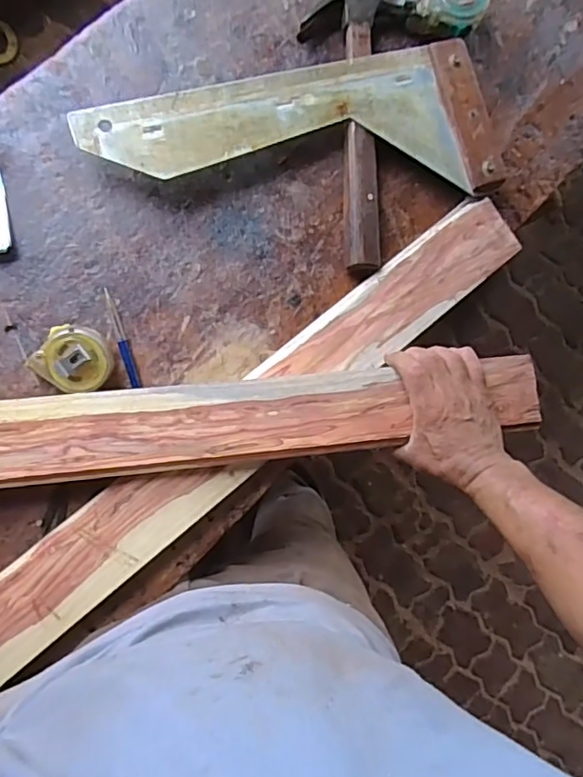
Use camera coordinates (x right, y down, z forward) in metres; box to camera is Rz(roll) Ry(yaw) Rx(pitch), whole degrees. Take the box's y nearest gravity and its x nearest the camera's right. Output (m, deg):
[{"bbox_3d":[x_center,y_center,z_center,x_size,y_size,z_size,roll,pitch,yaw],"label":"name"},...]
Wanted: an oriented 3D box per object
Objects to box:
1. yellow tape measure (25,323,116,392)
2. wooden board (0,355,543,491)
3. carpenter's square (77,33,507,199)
[{"bbox_3d":[-0.211,-0.029,0.553,0.066,0.042,0.063,29,83,-7],"label":"yellow tape measure"},{"bbox_3d":[-0.358,0.060,0.502,1.218,0.028,0.080,-5,88,-9],"label":"wooden board"},{"bbox_3d":[0.010,-0.268,0.592,0.433,0.013,0.157,-11,89,-11],"label":"carpenter's square"}]

